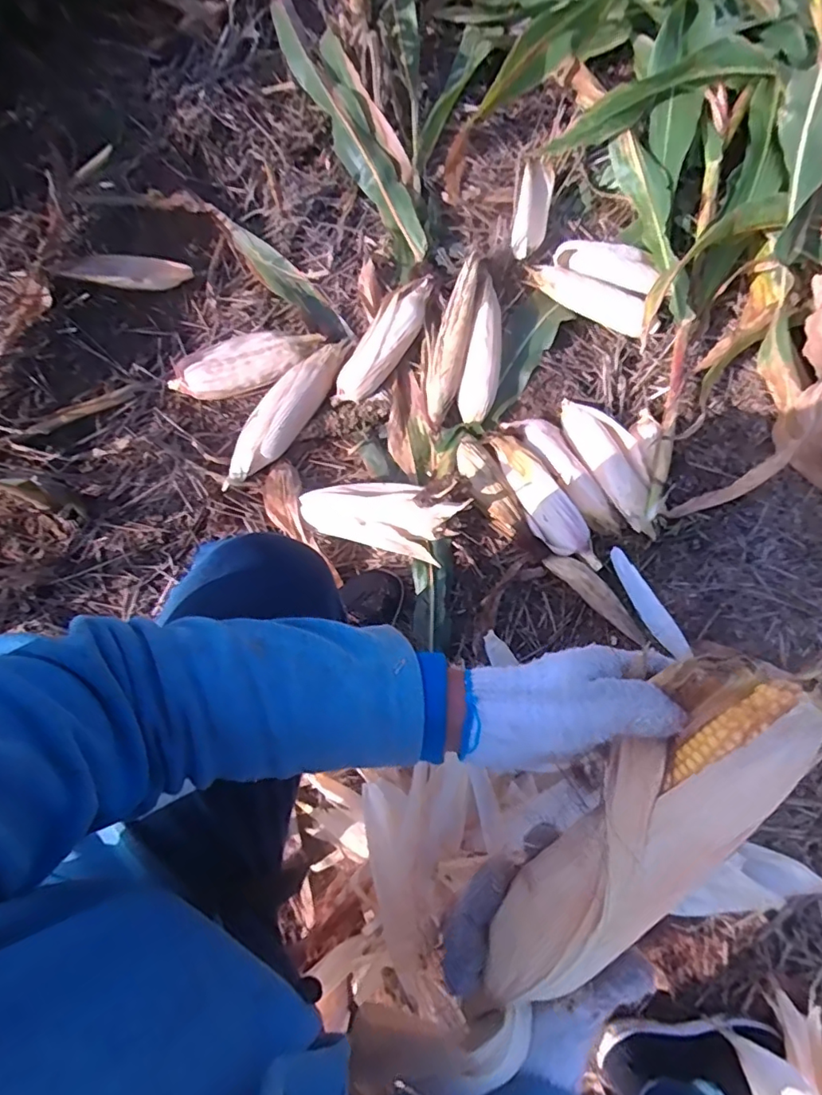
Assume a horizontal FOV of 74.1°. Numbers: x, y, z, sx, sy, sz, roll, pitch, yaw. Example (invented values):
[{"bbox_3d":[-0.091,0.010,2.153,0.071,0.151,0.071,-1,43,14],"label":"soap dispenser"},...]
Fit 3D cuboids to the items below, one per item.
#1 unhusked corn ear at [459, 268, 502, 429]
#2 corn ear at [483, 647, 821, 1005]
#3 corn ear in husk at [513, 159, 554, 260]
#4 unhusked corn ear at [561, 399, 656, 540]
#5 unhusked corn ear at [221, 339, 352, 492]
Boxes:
[{"bbox_3d":[0.122,-0.321,0.878,0.055,0.048,0.236,12,77,2],"label":"unhusked corn ear"},{"bbox_3d":[0.122,0.159,0.298,0.063,0.050,0.237,38,98,7],"label":"corn ear"},{"bbox_3d":[0.212,-0.591,0.950,0.060,0.038,0.221,11,77,2],"label":"corn ear in husk"},{"bbox_3d":[0.319,-0.136,0.857,0.085,0.046,0.245,-27,79,-7],"label":"unhusked corn ear"},{"bbox_3d":[-0.200,-0.222,0.873,0.072,0.050,0.310,37,79,7],"label":"unhusked corn ear"}]

